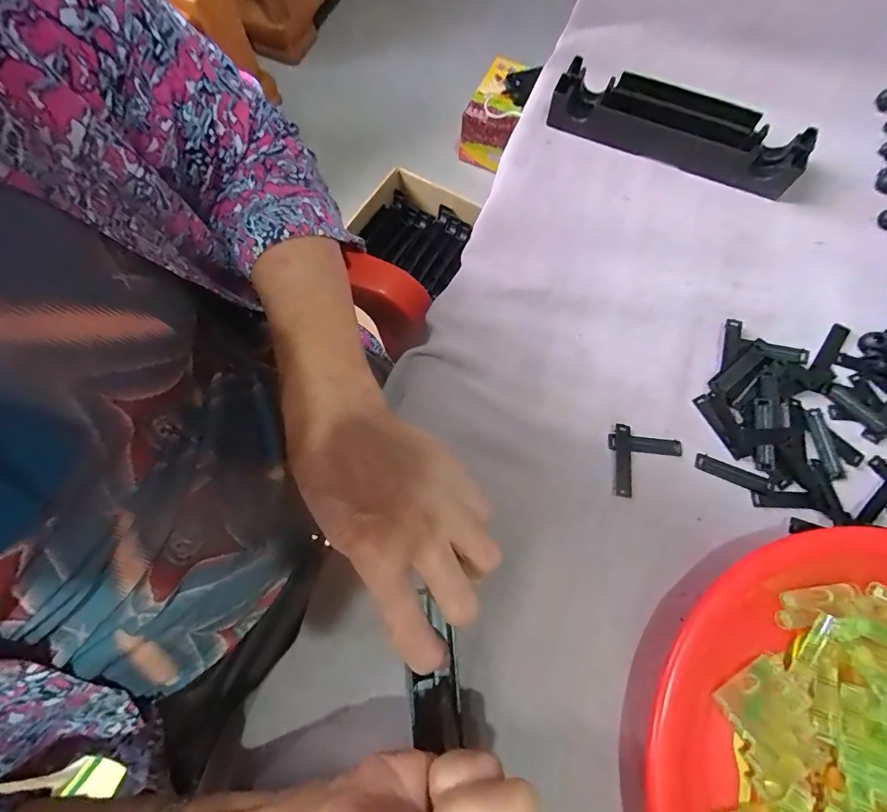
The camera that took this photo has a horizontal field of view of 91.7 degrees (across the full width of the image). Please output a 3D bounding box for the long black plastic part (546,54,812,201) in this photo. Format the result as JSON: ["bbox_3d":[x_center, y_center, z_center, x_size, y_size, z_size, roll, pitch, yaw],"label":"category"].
[{"bbox_3d":[0.184,-0.222,0.343,0.192,0.028,0.047,27,73,9],"label":"long black plastic part"}]

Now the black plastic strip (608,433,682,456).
[{"bbox_3d":[0.131,0.026,0.278,0.048,0.005,0.011,6,71,2],"label":"black plastic strip"}]

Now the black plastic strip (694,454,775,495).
[{"bbox_3d":[0.184,0.044,0.273,0.047,0.004,0.010,24,73,8],"label":"black plastic strip"}]

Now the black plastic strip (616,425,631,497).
[{"bbox_3d":[0.114,0.035,0.273,0.010,0.004,0.045,7,71,3],"label":"black plastic strip"}]

